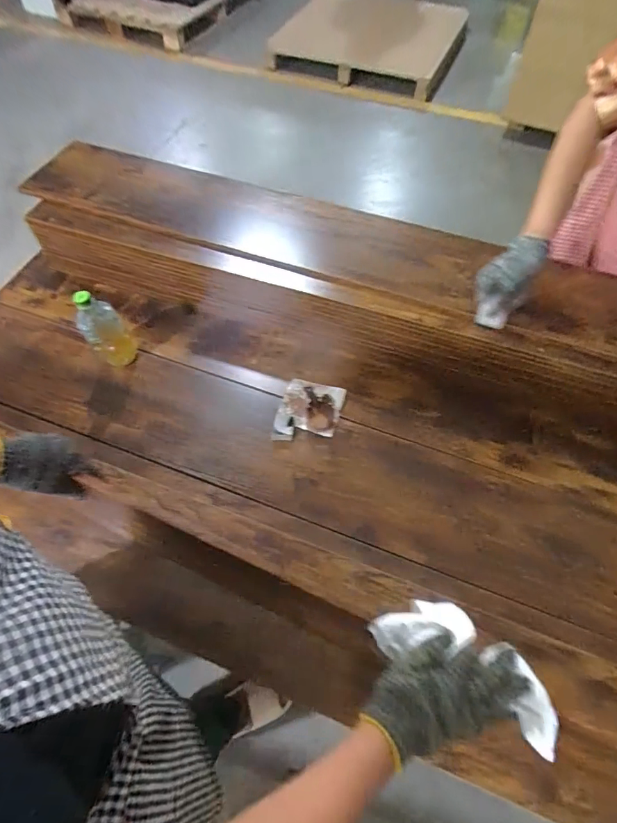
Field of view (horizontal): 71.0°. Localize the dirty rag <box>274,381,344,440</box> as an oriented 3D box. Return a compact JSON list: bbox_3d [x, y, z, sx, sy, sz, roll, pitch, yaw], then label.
[{"bbox_3d":[0.000,0.001,0.916,0.127,0.034,0.143,14,61,8],"label":"dirty rag"}]

